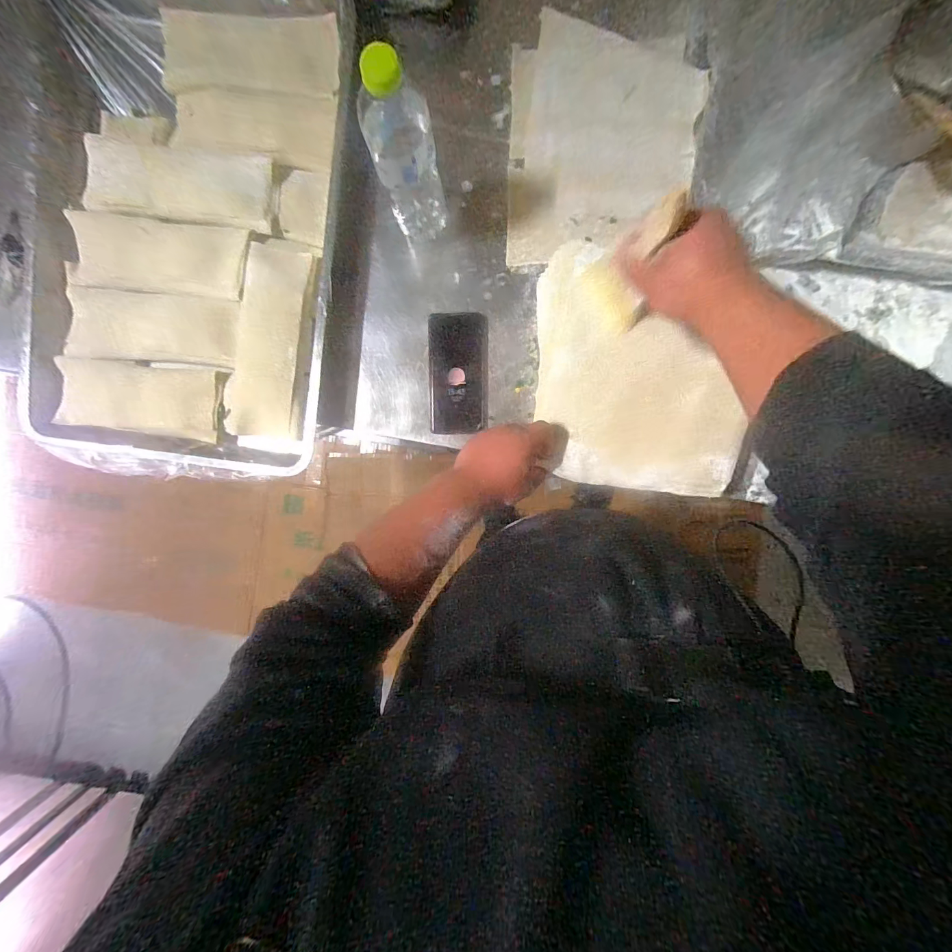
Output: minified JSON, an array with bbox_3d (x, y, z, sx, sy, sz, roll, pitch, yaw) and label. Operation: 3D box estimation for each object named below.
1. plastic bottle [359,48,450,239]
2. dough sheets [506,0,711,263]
[{"bbox_3d":[-0.074,-0.332,0.435,0.068,0.215,0.060,-21,94,3],"label":"plastic bottle"},{"bbox_3d":[0.161,-0.426,0.511,0.230,0.022,0.280,1,94,1],"label":"dough sheets"}]

